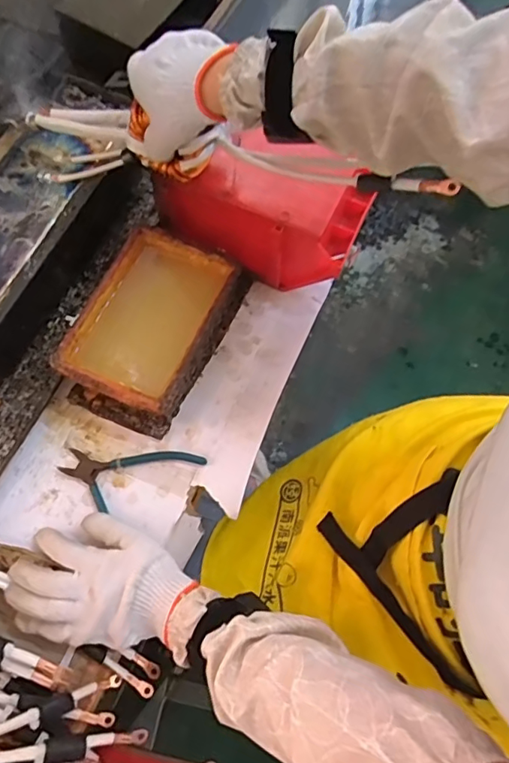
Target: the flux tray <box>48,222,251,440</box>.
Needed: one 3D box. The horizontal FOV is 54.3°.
[{"bbox_3d":[-0.112,-0.065,0.560,0.139,0.066,0.225,22,70,7],"label":"flux tray"}]

